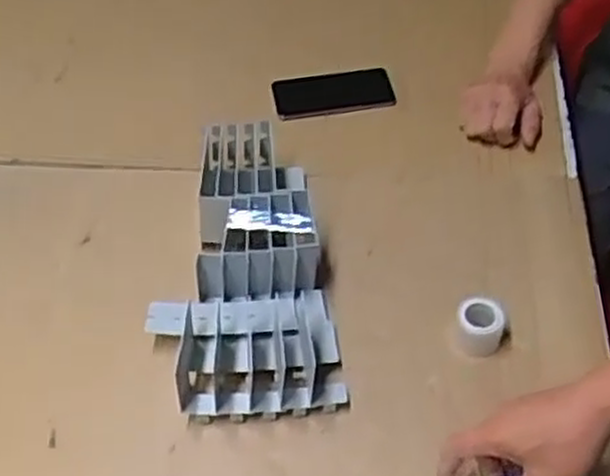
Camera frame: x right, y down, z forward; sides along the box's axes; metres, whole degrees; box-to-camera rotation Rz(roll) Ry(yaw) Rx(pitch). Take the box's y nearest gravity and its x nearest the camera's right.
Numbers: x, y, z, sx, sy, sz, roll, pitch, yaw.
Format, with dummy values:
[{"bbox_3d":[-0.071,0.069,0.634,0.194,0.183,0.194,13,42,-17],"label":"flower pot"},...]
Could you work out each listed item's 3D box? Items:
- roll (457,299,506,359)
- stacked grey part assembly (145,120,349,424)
[{"bbox_3d":[0.169,0.083,0.768,0.044,0.036,0.042,-2,49,2],"label":"roll"},{"bbox_3d":[-0.072,0.025,0.823,0.176,0.091,0.324,-8,49,-3],"label":"stacked grey part assembly"}]

